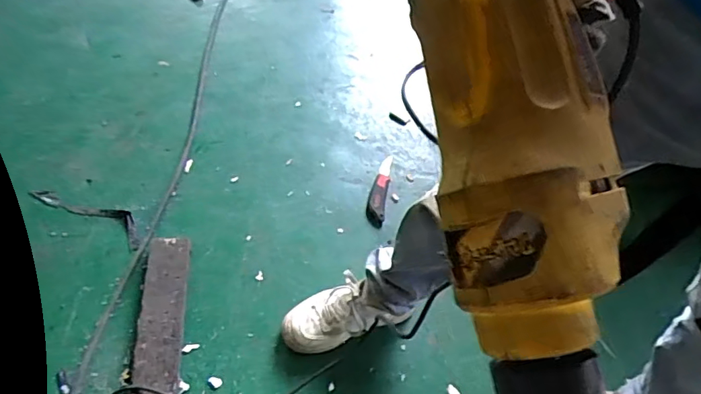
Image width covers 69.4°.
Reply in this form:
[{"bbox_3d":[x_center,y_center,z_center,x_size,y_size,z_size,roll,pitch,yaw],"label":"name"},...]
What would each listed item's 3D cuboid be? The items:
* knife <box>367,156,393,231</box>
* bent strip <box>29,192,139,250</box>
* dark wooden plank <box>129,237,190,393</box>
[{"bbox_3d":[0.068,-0.023,1.184,0.041,0.025,0.207,10,49,2],"label":"knife"},{"bbox_3d":[-0.555,0.030,1.089,0.277,0.010,0.067,23,51,14],"label":"bent strip"},{"bbox_3d":[-0.339,0.270,0.898,0.085,0.041,0.466,-1,54,-12],"label":"dark wooden plank"}]

